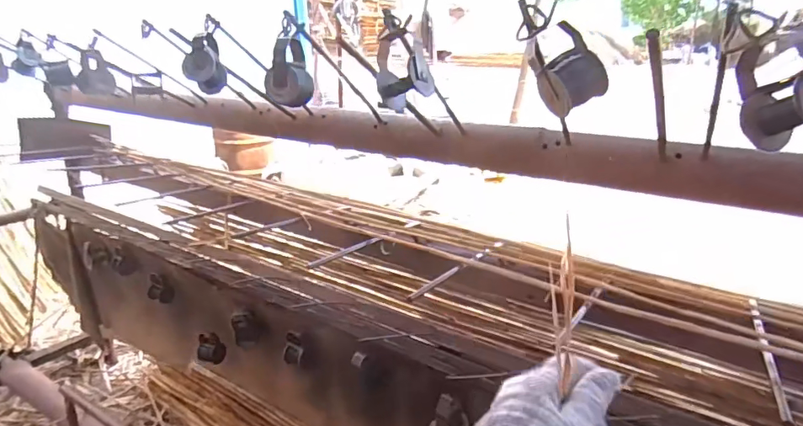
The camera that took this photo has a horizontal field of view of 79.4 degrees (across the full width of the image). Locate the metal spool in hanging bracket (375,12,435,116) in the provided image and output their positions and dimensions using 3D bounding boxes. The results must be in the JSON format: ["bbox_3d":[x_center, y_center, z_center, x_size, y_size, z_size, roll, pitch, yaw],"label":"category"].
[{"bbox_3d":[0.003,-0.159,0.504,0.056,0.091,0.067,-1,20,1],"label":"metal spool in hanging bracket"}]

